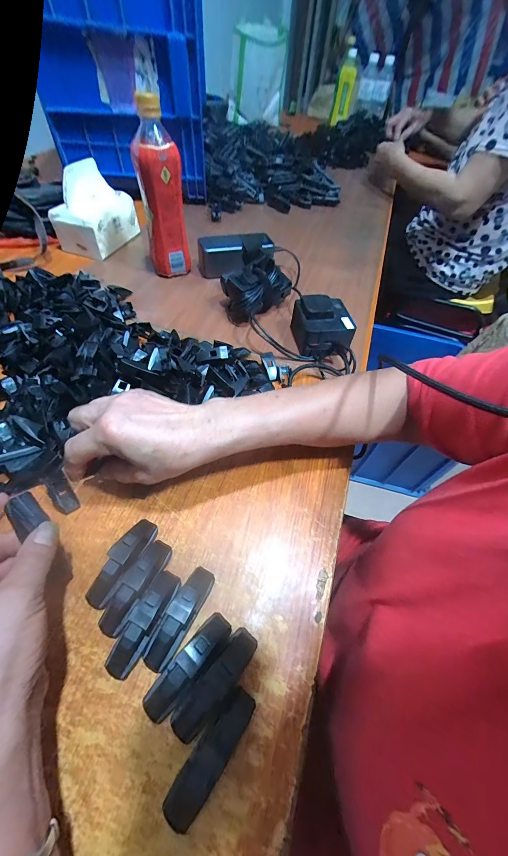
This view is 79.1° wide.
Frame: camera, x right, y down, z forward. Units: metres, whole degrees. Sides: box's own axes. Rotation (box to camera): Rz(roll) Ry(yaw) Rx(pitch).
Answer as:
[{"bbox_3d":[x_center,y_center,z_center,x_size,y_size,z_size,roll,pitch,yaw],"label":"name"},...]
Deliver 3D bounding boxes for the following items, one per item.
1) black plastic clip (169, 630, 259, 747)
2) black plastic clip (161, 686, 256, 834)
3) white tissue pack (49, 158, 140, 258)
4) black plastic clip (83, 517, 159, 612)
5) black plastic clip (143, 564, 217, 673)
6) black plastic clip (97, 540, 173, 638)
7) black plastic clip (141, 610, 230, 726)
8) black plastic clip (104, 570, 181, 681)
[{"bbox_3d":[-0.026,0.183,0.221,0.023,0.025,0.073,38,60,21],"label":"black plastic clip"},{"bbox_3d":[-0.027,0.214,0.203,0.021,0.017,0.074,34,59,19],"label":"black plastic clip"},{"bbox_3d":[-0.294,-0.399,0.565,0.093,0.108,0.134,17,55,8],"label":"white tissue pack"},{"bbox_3d":[-0.111,0.114,0.264,0.024,0.024,0.075,23,56,12],"label":"black plastic clip"},{"bbox_3d":[-0.058,0.149,0.244,0.021,0.022,0.075,24,56,13],"label":"black plastic clip"},{"bbox_3d":[-0.096,0.130,0.254,0.021,0.023,0.075,24,56,13],"label":"black plastic clip"},{"bbox_3d":[-0.047,0.174,0.226,0.021,0.025,0.074,37,60,20],"label":"black plastic clip"},{"bbox_3d":[-0.085,0.151,0.240,0.020,0.023,0.075,24,56,13],"label":"black plastic clip"}]

